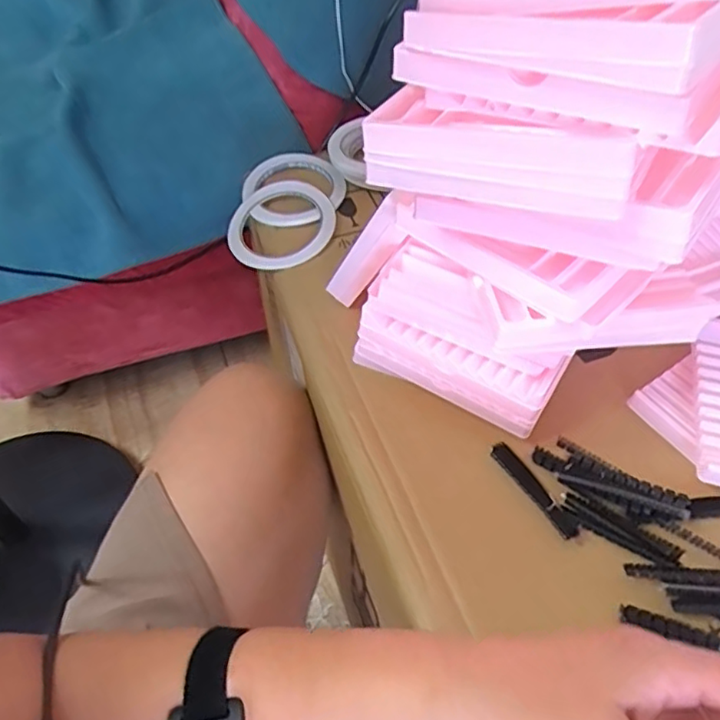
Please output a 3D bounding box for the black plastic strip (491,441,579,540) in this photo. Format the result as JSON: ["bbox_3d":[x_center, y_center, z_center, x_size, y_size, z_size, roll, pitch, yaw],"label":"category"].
[{"bbox_3d":[0.118,0.088,0.416,0.014,0.007,0.076,-27,55,-19],"label":"black plastic strip"}]

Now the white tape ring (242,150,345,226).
[{"bbox_3d":[-0.066,-0.174,0.608,0.101,0.018,0.102,-6,51,-4],"label":"white tape ring"}]

